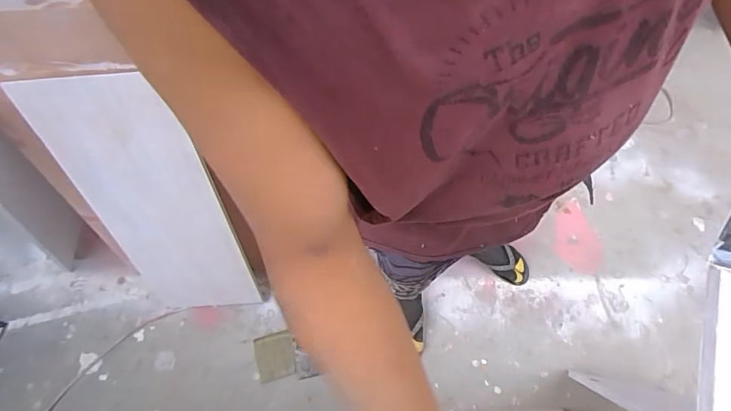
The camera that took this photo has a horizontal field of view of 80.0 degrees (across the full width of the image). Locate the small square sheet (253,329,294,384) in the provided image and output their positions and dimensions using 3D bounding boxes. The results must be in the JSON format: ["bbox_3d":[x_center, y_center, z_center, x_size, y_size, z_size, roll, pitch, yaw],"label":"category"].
[{"bbox_3d":[-0.276,0.463,1.337,0.116,0.013,0.133,-14,71,-18],"label":"small square sheet"}]

